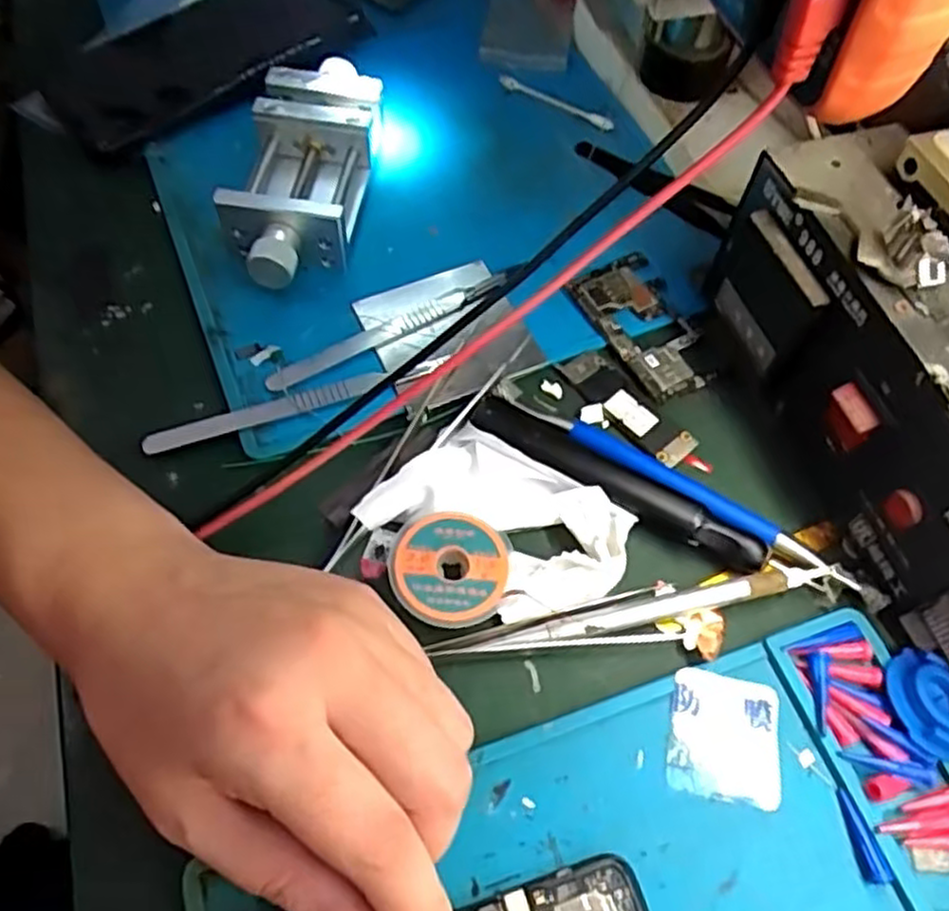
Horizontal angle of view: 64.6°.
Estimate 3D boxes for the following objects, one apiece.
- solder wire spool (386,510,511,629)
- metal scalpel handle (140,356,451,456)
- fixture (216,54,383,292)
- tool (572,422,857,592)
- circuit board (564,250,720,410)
[{"bbox_3d":[-0.009,0.041,0.275,0.043,0.008,0.043,1,60,-1],"label":"solder wire spool"},{"bbox_3d":[-0.072,-0.023,0.312,0.127,0.006,0.009,-19,62,-12],"label":"metal scalpel handle"},{"bbox_3d":[-0.081,-0.135,0.358,0.058,0.036,0.126,10,60,4],"label":"fixture"},{"bbox_3d":[0.091,0.016,0.295,0.130,0.007,0.015,29,63,14],"label":"tool"},{"bbox_3d":[0.078,-0.059,0.340,0.041,0.006,0.072,-26,64,-16],"label":"circuit board"}]

